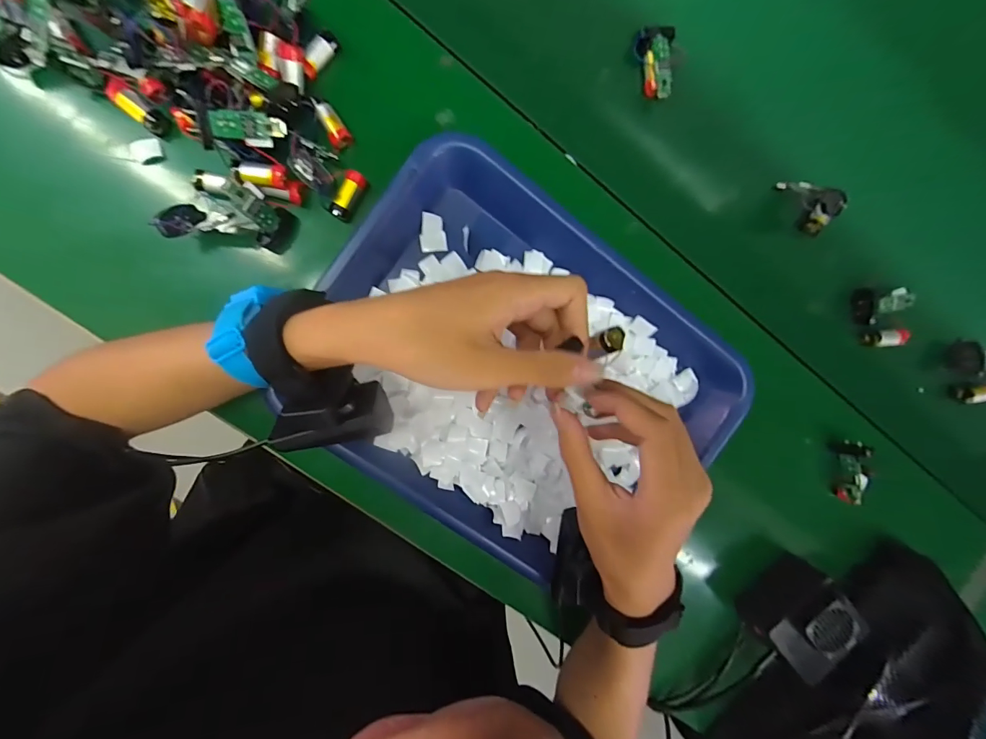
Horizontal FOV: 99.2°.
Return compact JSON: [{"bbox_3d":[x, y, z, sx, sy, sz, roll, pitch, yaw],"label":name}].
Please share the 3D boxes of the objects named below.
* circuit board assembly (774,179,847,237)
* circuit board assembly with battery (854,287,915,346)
[{"bbox_3d":[0.277,-0.144,0.360,0.024,0.043,0.055,-29,99,-2],"label":"circuit board assembly"},{"bbox_3d":[0.360,-0.048,0.387,0.042,0.019,0.052,1,95,-7],"label":"circuit board assembly with battery"}]

